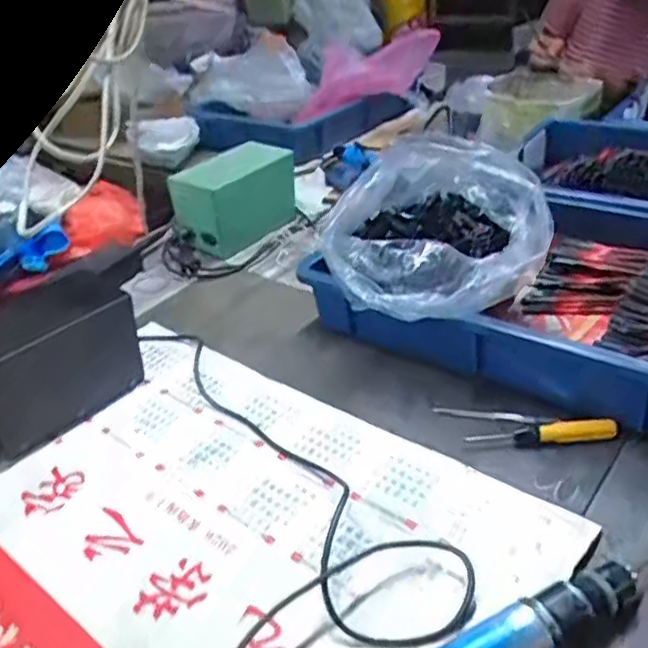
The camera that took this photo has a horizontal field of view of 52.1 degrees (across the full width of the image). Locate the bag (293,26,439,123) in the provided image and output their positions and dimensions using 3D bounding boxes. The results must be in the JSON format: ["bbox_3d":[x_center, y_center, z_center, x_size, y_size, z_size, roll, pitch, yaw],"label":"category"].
[{"bbox_3d":[0.106,-0.524,1.362,0.174,0.141,0.364,14,38,30],"label":"bag"}]

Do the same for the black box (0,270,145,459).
[{"bbox_3d":[-0.266,0.032,0.644,0.071,0.113,0.154,24,44,39],"label":"black box"}]

